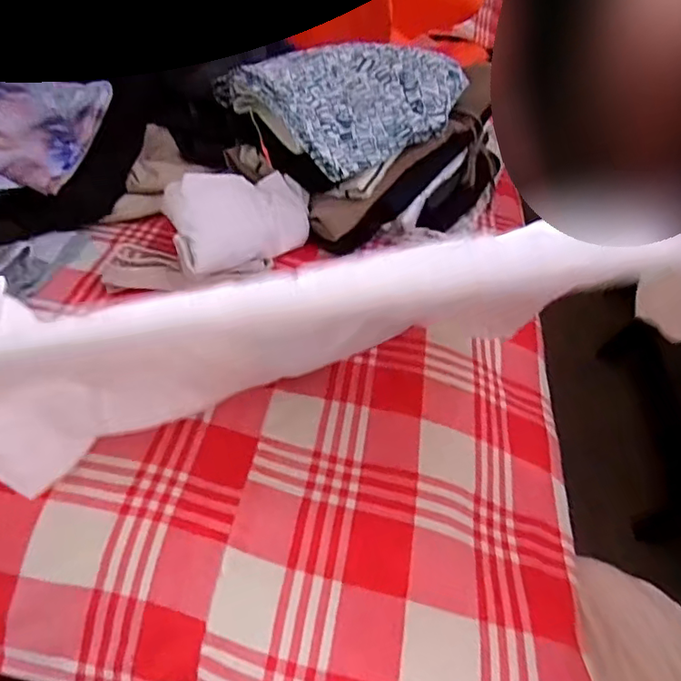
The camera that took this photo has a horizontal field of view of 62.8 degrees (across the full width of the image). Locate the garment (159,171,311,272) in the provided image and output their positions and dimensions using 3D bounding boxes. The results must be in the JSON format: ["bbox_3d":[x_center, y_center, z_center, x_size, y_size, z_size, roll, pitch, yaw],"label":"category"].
[{"bbox_3d":[-0.111,-0.139,0.615,0.175,0.071,0.087,-31,55,-30],"label":"garment"}]

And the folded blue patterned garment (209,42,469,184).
[{"bbox_3d":[0.006,-0.311,0.697,0.227,0.068,0.233,-27,53,-27],"label":"folded blue patterned garment"}]

